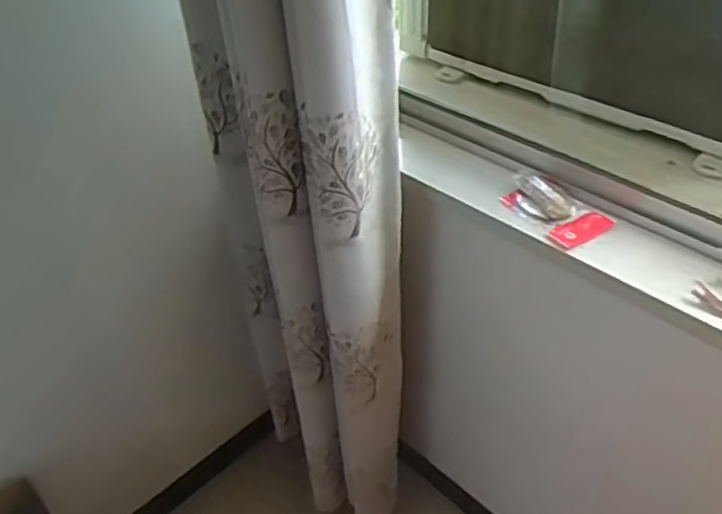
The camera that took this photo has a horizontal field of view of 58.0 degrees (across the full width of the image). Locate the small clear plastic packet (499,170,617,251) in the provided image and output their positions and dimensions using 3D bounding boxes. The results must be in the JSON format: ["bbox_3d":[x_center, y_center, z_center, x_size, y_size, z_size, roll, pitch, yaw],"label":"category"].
[{"bbox_3d":[0.259,-0.068,0.886,0.087,0.020,0.146,-28,47,-25],"label":"small clear plastic packet"}]

